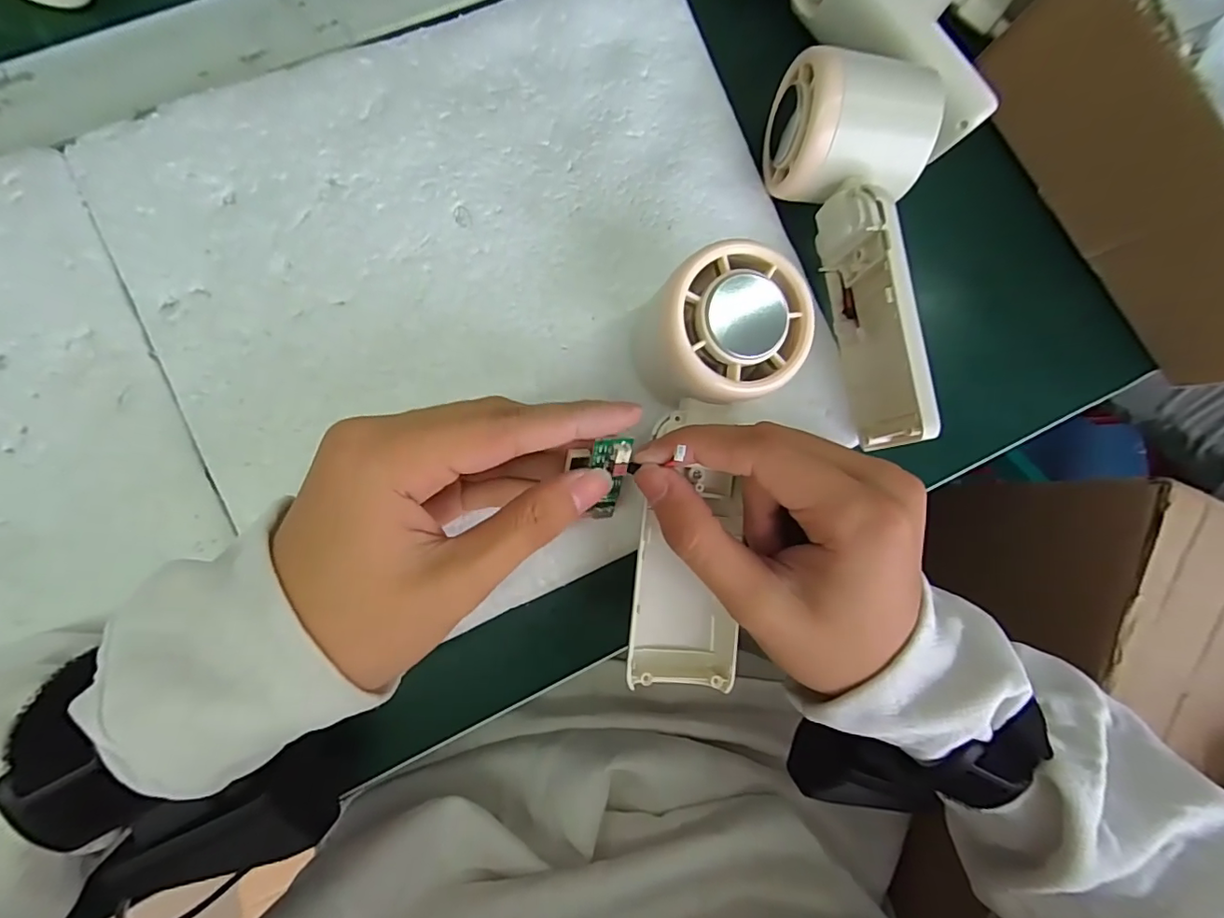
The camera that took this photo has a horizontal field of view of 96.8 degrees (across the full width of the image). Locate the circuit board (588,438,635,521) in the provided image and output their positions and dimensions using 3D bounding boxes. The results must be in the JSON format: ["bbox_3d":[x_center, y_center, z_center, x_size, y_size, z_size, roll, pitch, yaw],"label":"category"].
[{"bbox_3d":[-0.002,0.008,0.205,0.014,0.037,0.006,5,41,-6],"label":"circuit board"}]

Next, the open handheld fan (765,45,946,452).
[{"bbox_3d":[0.115,-0.086,0.231,0.063,0.047,0.158,-17,89,-7],"label":"open handheld fan"}]

